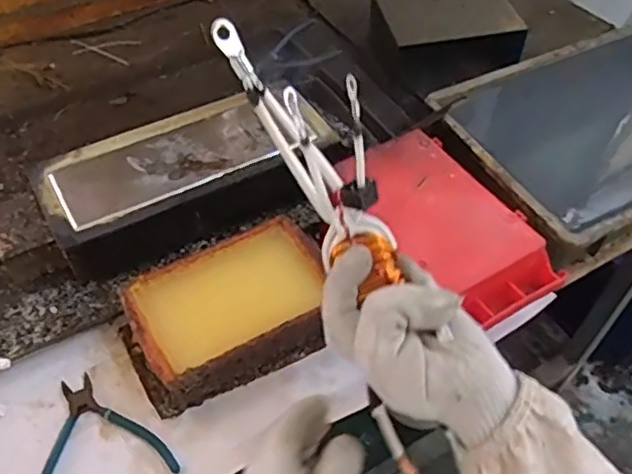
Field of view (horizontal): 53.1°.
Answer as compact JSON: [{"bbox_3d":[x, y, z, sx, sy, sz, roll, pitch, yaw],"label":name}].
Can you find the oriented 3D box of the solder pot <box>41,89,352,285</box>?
[{"bbox_3d":[-0.161,-0.065,0.762,0.308,0.091,0.146,-26,55,-22],"label":"solder pot"}]

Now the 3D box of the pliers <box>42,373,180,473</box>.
[{"bbox_3d":[-0.209,0.188,0.600,0.125,0.009,0.132,-18,53,-16],"label":"pliers"}]

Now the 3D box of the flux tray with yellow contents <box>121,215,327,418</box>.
[{"bbox_3d":[-0.087,0.076,0.654,0.213,0.069,0.136,-22,54,-19],"label":"flux tray with yellow contents"}]

